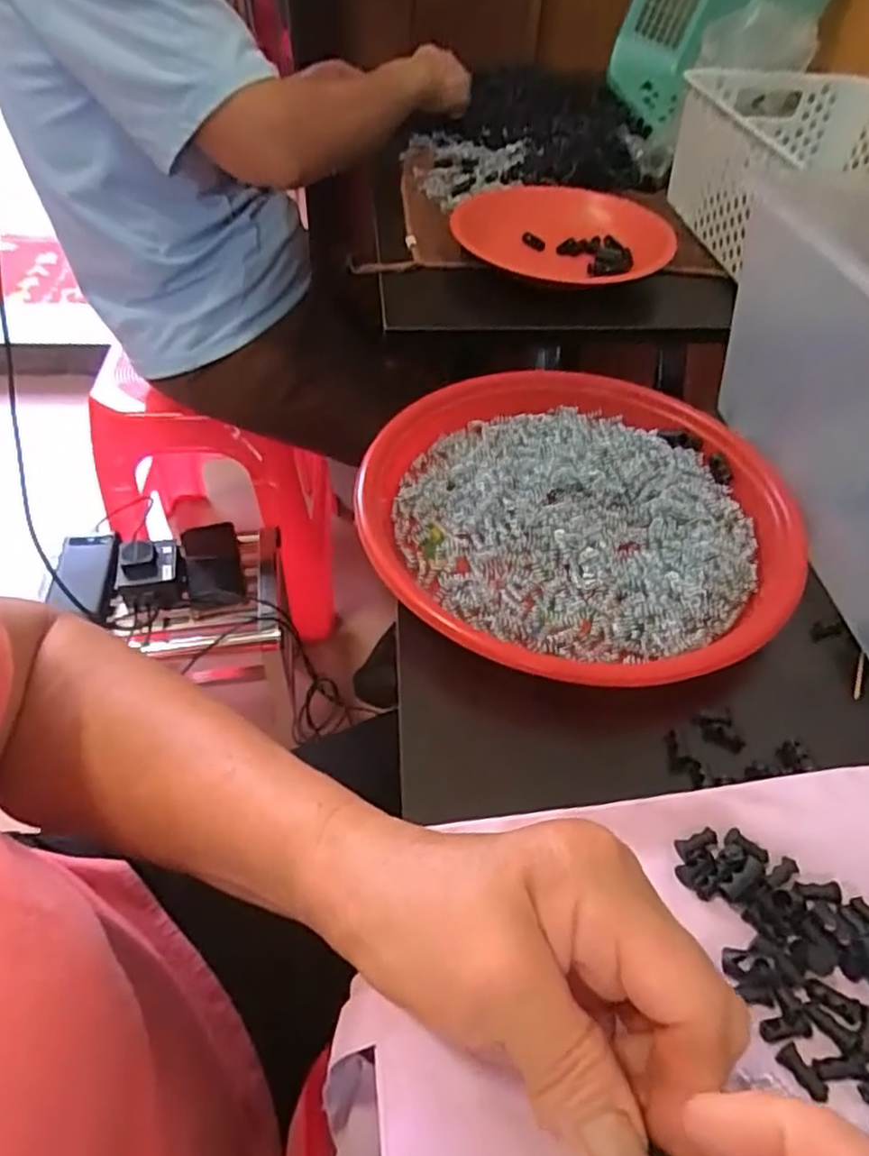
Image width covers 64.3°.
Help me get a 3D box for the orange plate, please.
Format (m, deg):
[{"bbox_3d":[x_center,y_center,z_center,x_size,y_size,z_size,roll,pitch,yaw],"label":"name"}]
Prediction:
[{"bbox_3d":[0.121,-0.320,0.635,0.188,0.020,0.205,2,48,-2],"label":"orange plate"}]

